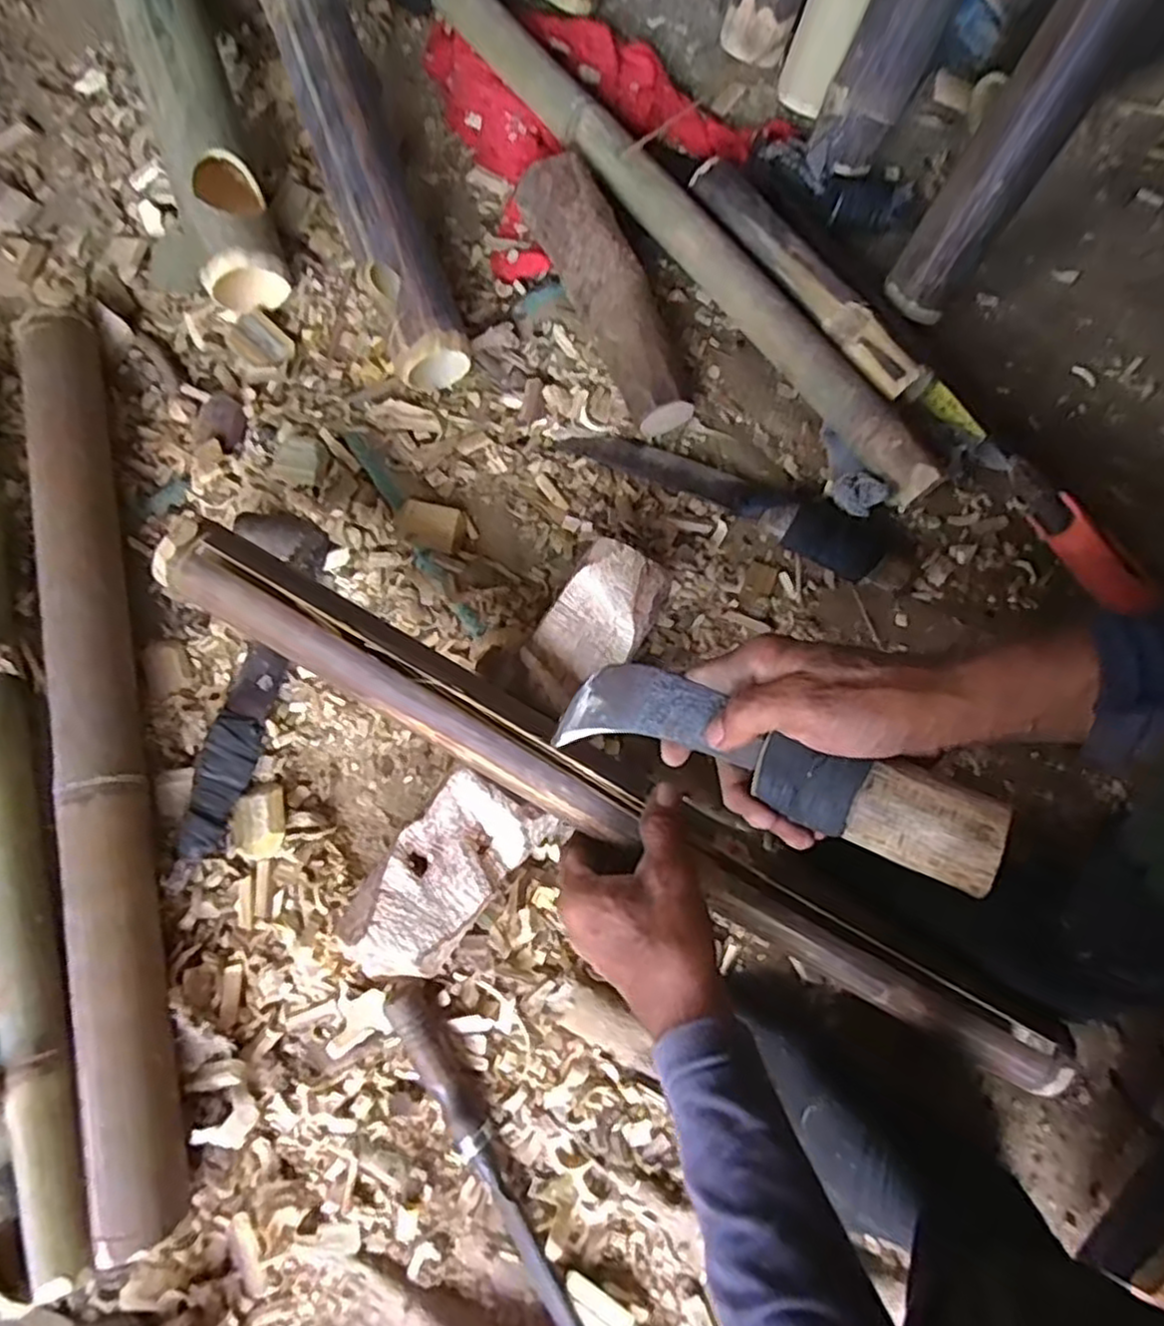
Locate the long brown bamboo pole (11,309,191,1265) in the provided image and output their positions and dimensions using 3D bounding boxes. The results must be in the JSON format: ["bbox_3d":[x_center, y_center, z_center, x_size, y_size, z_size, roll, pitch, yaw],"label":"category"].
[{"bbox_3d":[-0.338,0.032,0.512,0.052,0.067,0.657,-14,76,-5],"label":"long brown bamboo pole"}]

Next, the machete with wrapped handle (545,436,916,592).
[{"bbox_3d":[0.127,-0.139,0.600,0.296,0.029,0.044,27,76,5],"label":"machete with wrapped handle"}]

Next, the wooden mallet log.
[{"bbox_3d":[0.030,-0.316,0.622,0.073,0.070,0.249,-25,78,-8],"label":"wooden mallet log"}]

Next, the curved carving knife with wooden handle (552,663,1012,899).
[{"bbox_3d":[0.089,0.049,0.383,0.236,0.030,0.049,20,73,34],"label":"curved carving knife with wooden handle"}]

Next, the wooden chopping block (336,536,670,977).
[{"bbox_3d":[-0.042,0.066,0.518,0.085,0.063,0.333,30,76,6],"label":"wooden chopping block"}]

